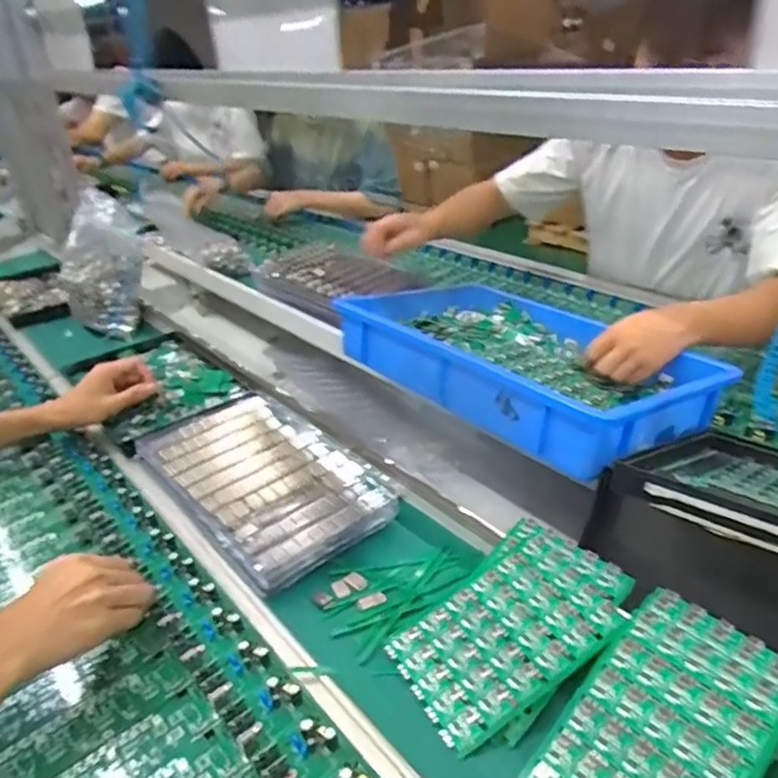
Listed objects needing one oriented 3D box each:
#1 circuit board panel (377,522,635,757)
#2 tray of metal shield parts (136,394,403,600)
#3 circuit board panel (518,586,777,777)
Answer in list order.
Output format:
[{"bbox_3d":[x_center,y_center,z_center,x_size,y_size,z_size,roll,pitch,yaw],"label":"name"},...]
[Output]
[{"bbox_3d":[0.098,0.191,0.515,0.188,0.009,0.119,-38,44,-21],"label":"circuit board panel"},{"bbox_3d":[-0.142,0.096,0.709,0.178,0.047,0.295,-25,35,-32],"label":"tray of metal shield parts"},{"bbox_3d":[0.183,0.231,0.427,0.190,0.008,0.111,-42,45,-21],"label":"circuit board panel"}]

